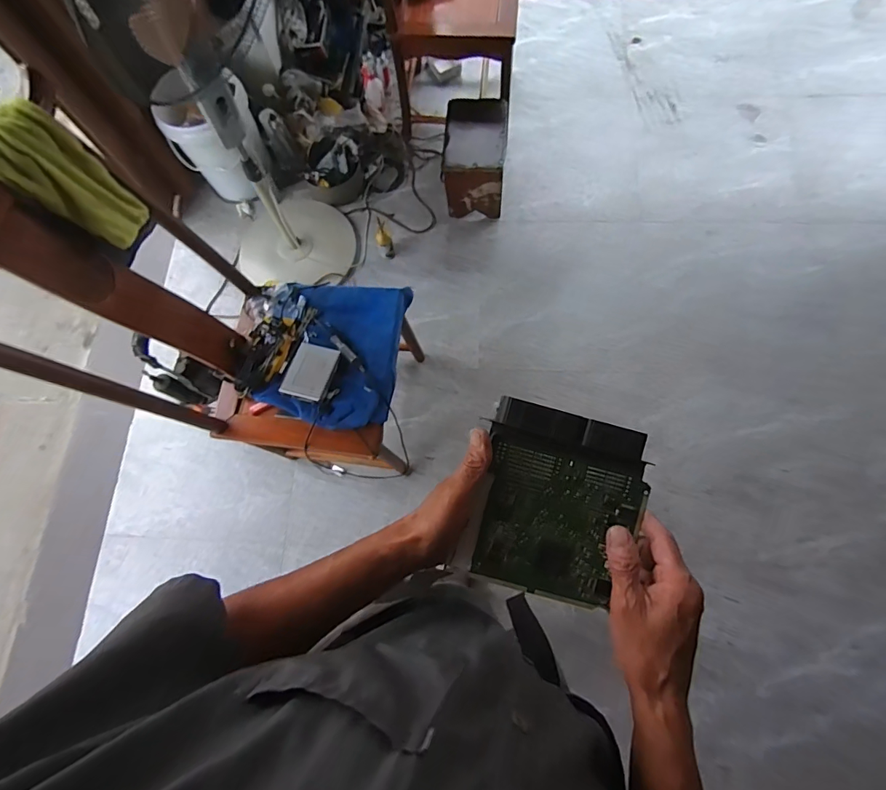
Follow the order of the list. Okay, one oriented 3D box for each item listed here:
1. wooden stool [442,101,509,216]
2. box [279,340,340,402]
[{"bbox_3d":[0.114,-0.826,1.576,0.207,0.255,0.287,5,73,4],"label":"wooden stool"},{"bbox_3d":[-0.315,-0.056,1.071,0.104,0.022,0.135,17,74,7],"label":"box"}]

